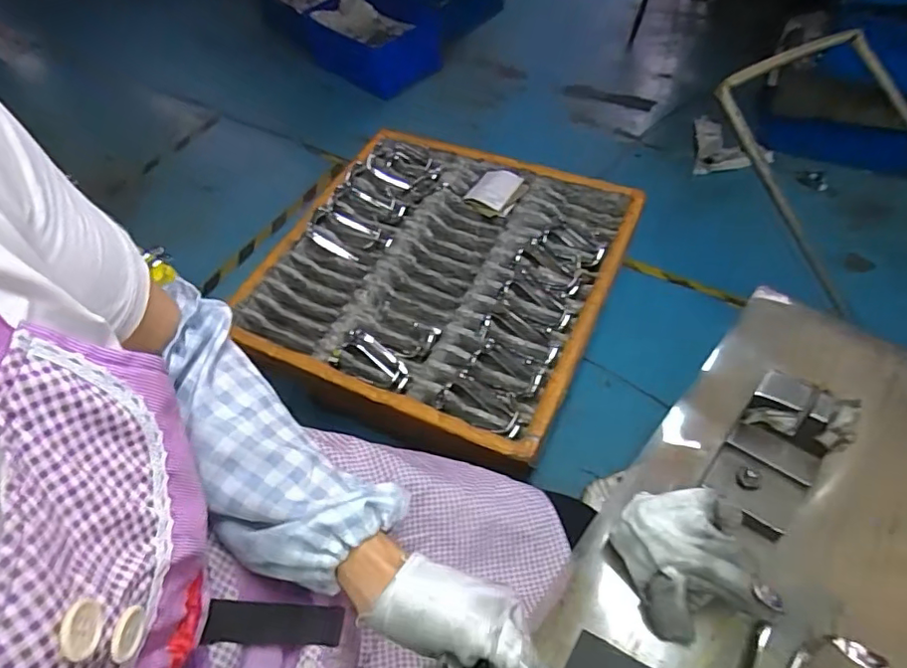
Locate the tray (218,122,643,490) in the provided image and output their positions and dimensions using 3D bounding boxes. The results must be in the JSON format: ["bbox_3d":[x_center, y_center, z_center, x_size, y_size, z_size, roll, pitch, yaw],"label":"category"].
[{"bbox_3d":[-0.029,-0.106,0.933,0.544,0.063,0.583,20,57,19],"label":"tray"}]

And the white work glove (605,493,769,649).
[{"bbox_3d":[0.154,0.151,0.376,0.067,0.073,0.092,-17,54,-8],"label":"white work glove"}]

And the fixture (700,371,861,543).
[{"bbox_3d":[0.236,0.088,0.410,0.065,0.073,0.093,29,60,23],"label":"fixture"}]

